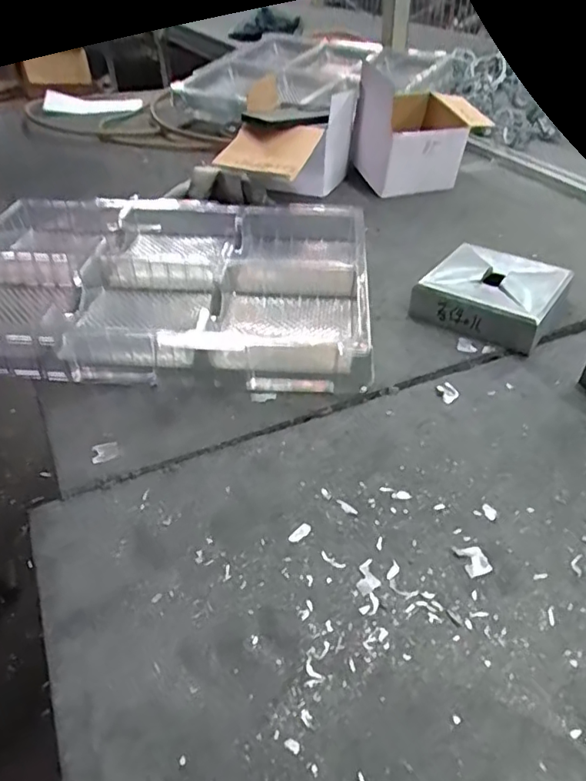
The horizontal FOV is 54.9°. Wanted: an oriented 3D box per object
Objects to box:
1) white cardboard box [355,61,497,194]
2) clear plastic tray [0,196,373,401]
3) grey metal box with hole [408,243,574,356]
[{"bbox_3d":[0.182,-0.404,0.877,0.167,0.139,0.155,-12,41,-14],"label":"white cardboard box"},{"bbox_3d":[-0.161,-0.127,0.627,0.464,0.052,0.334,2,40,4],"label":"clear plastic tray"},{"bbox_3d":[0.216,-0.105,0.607,0.129,0.039,0.129,26,46,28],"label":"grey metal box with hole"}]

